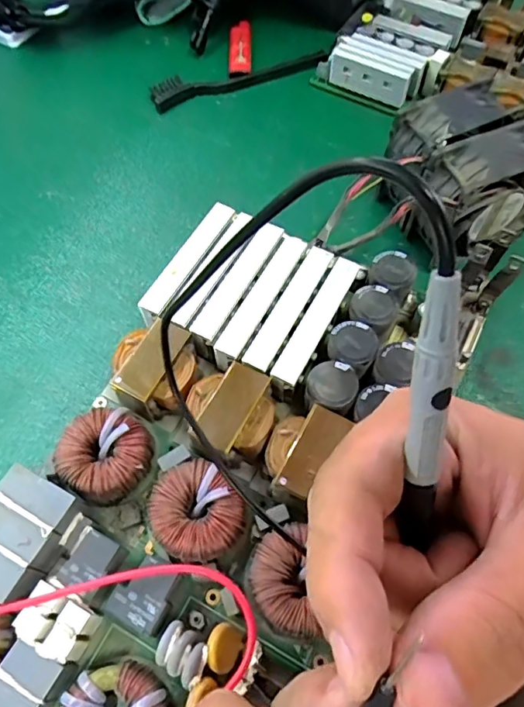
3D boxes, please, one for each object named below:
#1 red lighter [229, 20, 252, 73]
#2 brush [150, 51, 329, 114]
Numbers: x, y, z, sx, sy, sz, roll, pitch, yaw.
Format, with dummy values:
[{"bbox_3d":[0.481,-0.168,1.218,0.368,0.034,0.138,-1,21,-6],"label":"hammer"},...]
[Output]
[{"bbox_3d":[-0.021,-0.290,0.500,0.021,0.014,0.072,-1,62,-1],"label":"red lighter"},{"bbox_3d":[-0.019,-0.247,0.475,0.162,0.014,0.027,-15,63,-9],"label":"brush"}]

